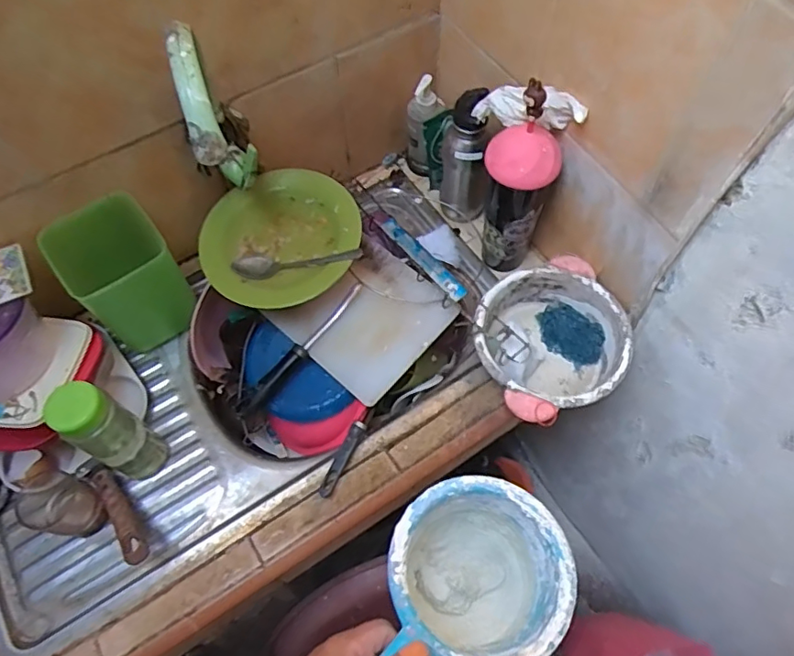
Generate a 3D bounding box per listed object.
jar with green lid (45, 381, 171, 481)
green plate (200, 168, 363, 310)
[{"bbox_3d":[-0.339,0.128,0.669,0.063,0.196,0.061,26,66,13],"label":"jar with green lid"},{"bbox_3d":[-0.155,-0.125,0.748,0.205,0.035,0.197,0,63,0],"label":"green plate"}]

